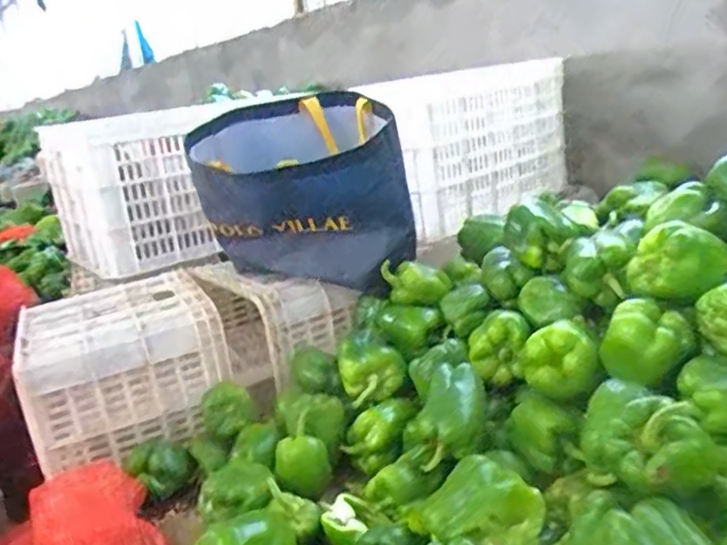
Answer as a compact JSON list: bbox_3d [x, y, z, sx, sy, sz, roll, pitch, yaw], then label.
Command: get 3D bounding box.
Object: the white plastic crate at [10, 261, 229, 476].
[{"bbox_3d":[-0.399,0.146,1.160,0.298,0.179,0.321,-13,15,-19],"label":"white plastic crate"}]

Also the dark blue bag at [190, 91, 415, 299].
[{"bbox_3d":[-0.099,-0.129,1.123,0.308,0.281,0.262,-9,14,-4],"label":"dark blue bag"}]

